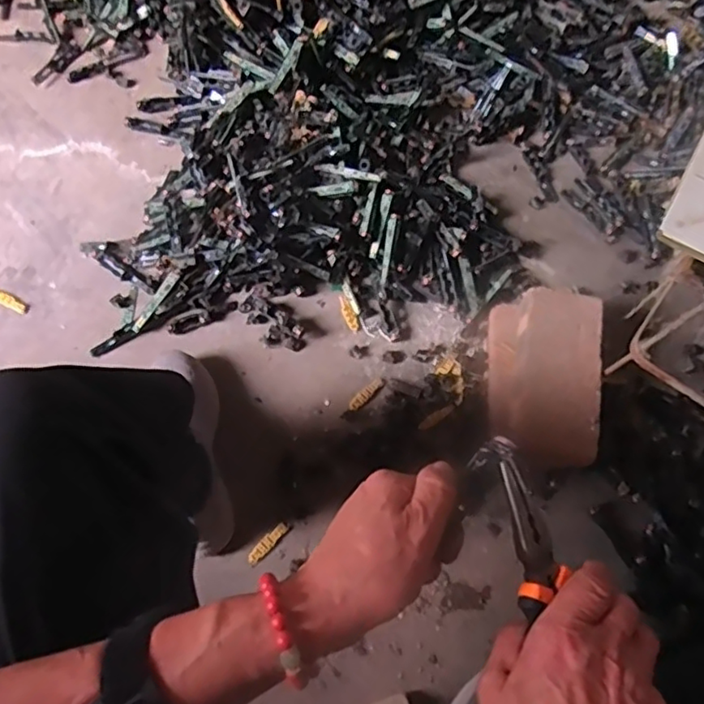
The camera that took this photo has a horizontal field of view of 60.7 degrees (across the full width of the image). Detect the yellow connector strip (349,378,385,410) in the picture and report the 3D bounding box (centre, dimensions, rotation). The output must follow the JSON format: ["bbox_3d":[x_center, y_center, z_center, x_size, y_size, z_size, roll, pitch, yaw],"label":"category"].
[{"bbox_3d":[0.021,0.058,0.839,0.063,0.004,0.015,-39,77,-16],"label":"yellow connector strip"}]

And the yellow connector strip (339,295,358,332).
[{"bbox_3d":[-0.005,-0.056,0.880,0.015,0.006,0.055,-22,73,-11],"label":"yellow connector strip"}]

